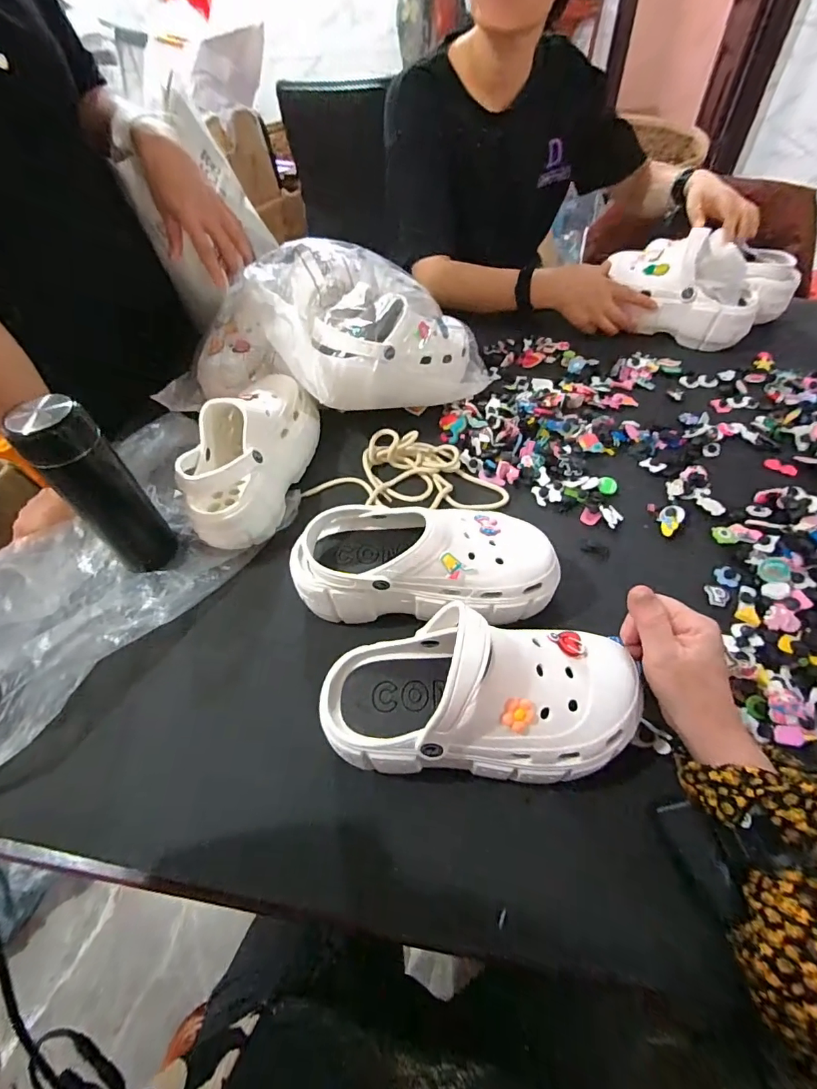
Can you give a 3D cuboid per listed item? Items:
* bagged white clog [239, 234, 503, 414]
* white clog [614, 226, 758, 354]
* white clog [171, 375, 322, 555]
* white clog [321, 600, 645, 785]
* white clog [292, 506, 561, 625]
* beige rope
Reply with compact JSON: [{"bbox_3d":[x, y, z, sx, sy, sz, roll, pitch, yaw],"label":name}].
[{"bbox_3d":[-0.048,-0.297,0.641,0.266,0.183,0.216,-26,55,-15],"label":"bagged white clog"},{"bbox_3d":[0.439,-0.413,0.732,0.110,0.129,0.226,-31,57,-18],"label":"white clog"},{"bbox_3d":[-0.185,-0.109,0.552,0.087,0.105,0.240,9,54,11],"label":"white clog"},{"bbox_3d":[0.050,0.104,0.338,0.237,0.106,0.095,-2,53,6],"label":"white clog"},{"bbox_3d":[0.016,0.016,0.449,0.251,0.105,0.104,1,53,5],"label":"white clog"},{"bbox_3d":[0.002,-0.095,0.576,0.239,0.033,0.097,7,54,9],"label":"beige rope"}]

